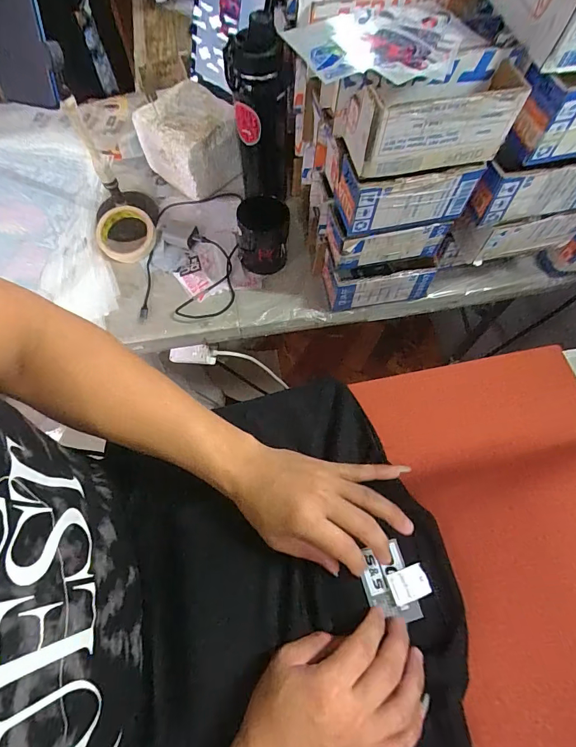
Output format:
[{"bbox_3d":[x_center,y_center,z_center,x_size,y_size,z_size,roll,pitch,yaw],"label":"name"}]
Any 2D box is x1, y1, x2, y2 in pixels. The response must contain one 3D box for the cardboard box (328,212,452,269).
[{"bbox_3d":[0.134,-0.190,0.544,0.153,0.074,0.064,-10,67,-5],"label":"cardboard box"}]

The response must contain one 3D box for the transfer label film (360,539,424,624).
[{"bbox_3d":[0.090,0.190,0.355,0.042,0.004,0.064,-16,71,-3],"label":"transfer label film"}]

